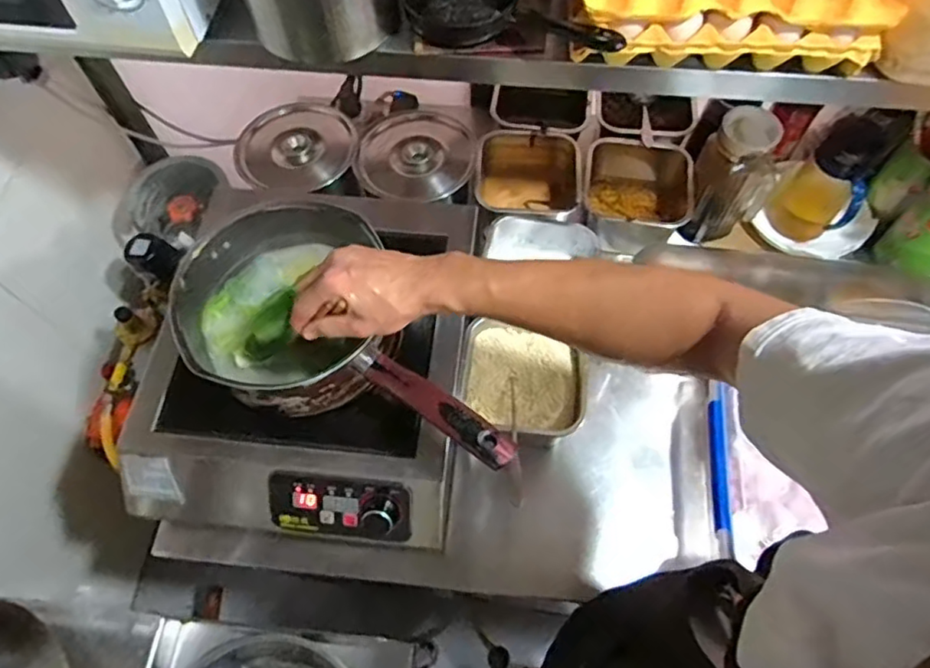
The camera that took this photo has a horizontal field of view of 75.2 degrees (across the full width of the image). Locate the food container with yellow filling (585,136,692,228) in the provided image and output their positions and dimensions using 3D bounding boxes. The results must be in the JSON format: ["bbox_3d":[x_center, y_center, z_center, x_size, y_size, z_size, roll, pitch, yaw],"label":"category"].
[{"bbox_3d":[0.257,-0.200,0.904,0.158,0.098,0.146,9,63,5],"label":"food container with yellow filling"}]

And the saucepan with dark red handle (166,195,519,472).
[{"bbox_3d":[-0.132,0.013,0.626,0.407,0.129,0.204,27,66,29],"label":"saucepan with dark red handle"}]

